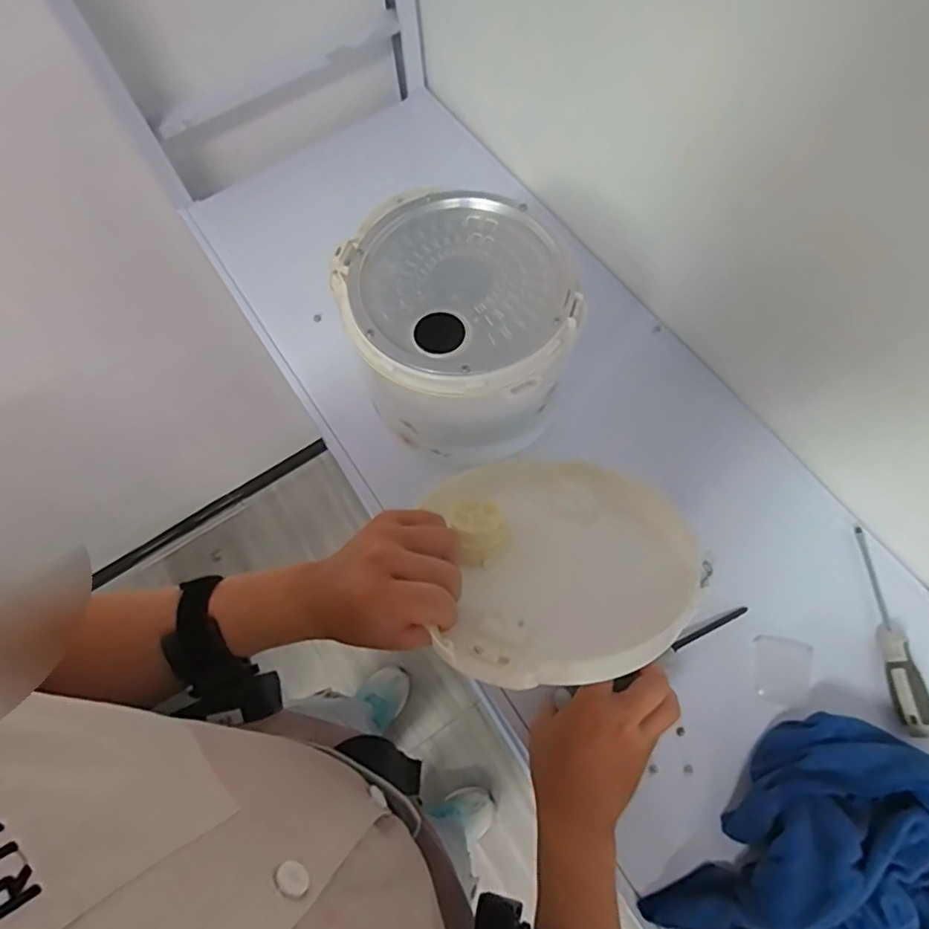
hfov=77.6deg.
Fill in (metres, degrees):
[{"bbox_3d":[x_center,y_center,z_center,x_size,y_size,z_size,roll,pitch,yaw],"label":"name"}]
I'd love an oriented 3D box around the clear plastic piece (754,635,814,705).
[{"bbox_3d":[0.297,0.191,0.538,0.050,0.004,0.058,9,69,6],"label":"clear plastic piece"}]

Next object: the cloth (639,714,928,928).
[{"bbox_3d":[0.271,0.327,0.440,0.266,0.072,0.162,-41,72,-13],"label":"cloth"}]

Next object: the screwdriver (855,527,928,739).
[{"bbox_3d":[0.393,0.149,0.533,0.023,0.024,0.185,-2,68,2],"label":"screwdriver"}]

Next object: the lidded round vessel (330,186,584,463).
[{"bbox_3d":[-0.005,-0.116,0.544,0.189,0.160,0.199,-21,68,-6],"label":"lidded round vessel"}]

